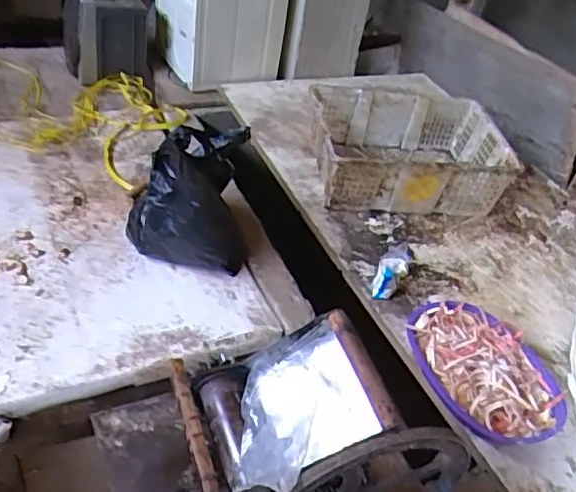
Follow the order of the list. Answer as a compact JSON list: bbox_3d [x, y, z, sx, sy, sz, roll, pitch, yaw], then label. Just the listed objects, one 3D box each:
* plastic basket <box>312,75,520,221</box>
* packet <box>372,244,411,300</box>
[{"bbox_3d":[0.307,-0.246,1.588,0.489,0.158,0.402,5,42,-7],"label":"plastic basket"},{"bbox_3d":[0.222,0.055,1.282,0.062,0.052,0.171,19,42,9],"label":"packet"}]

